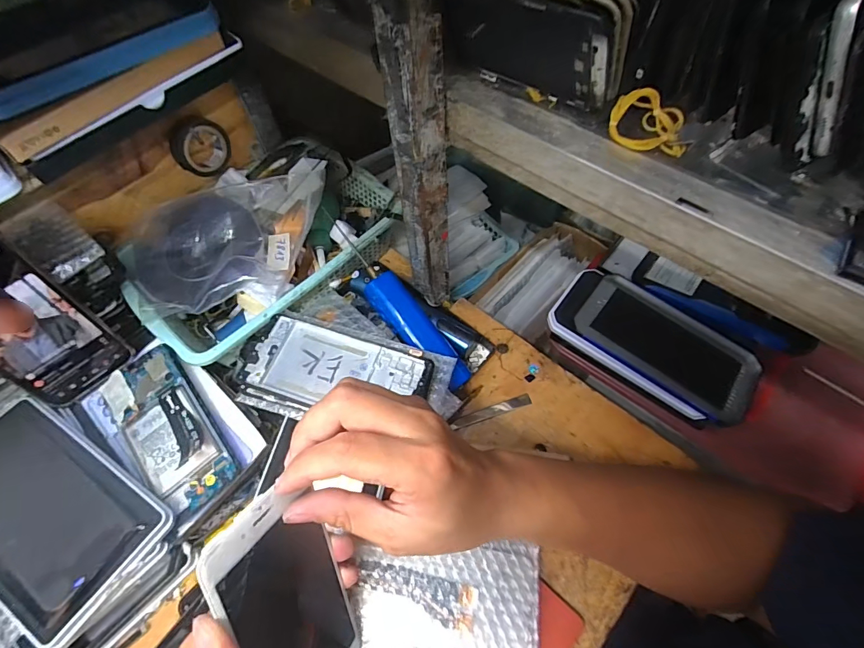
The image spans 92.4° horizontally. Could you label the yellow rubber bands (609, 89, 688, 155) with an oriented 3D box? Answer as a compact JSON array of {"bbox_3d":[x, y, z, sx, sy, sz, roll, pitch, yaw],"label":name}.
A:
[{"bbox_3d":[0.129,-0.119,0.242,0.045,0.022,0.032,20,64,14],"label":"yellow rubber bands"}]

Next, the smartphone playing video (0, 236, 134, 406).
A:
[{"bbox_3d":[-0.327,0.003,0.334,0.012,0.152,0.072,24,59,34],"label":"smartphone playing video"}]

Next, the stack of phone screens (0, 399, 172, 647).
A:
[{"bbox_3d":[-0.308,0.148,0.324,0.182,0.023,0.110,30,67,18],"label":"stack of phone screens"}]

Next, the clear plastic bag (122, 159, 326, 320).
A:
[{"bbox_3d":[-0.198,-0.088,0.425,0.220,0.031,0.146,-26,63,-11],"label":"clear plastic bag"}]

